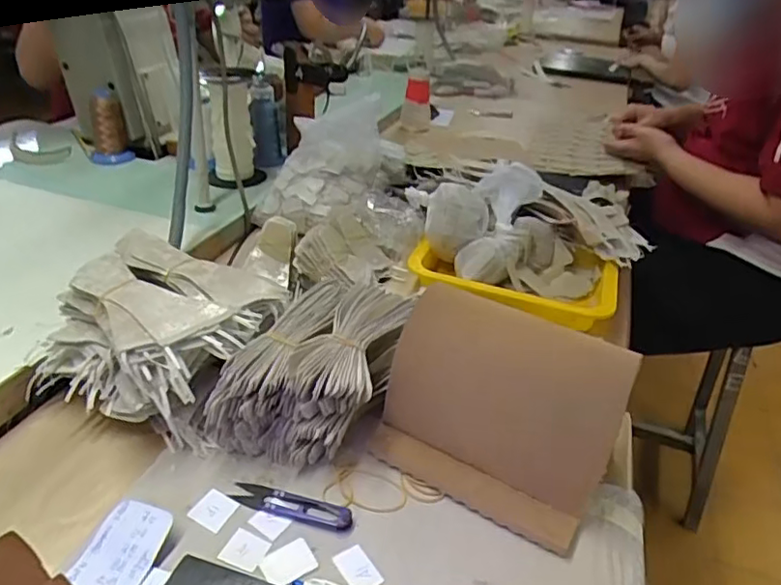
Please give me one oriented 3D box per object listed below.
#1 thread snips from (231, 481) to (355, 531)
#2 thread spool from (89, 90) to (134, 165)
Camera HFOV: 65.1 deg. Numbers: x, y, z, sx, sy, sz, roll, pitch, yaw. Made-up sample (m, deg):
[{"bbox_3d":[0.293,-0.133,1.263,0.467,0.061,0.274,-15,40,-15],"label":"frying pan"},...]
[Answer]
[{"bbox_3d":[-0.078,0.166,0.482,0.098,0.007,0.021,12,32,12],"label":"thread snips"},{"bbox_3d":[-0.455,-0.267,0.986,0.060,0.104,0.055,-9,36,-23],"label":"thread spool"}]

